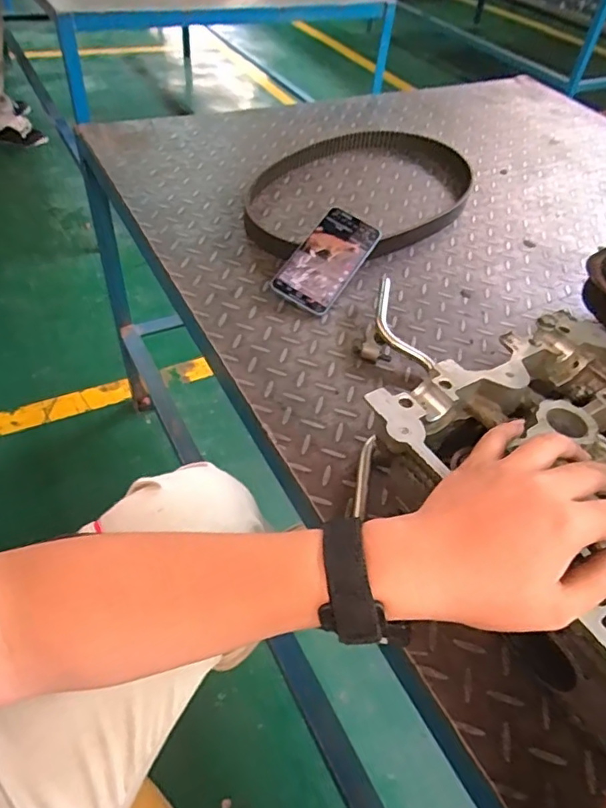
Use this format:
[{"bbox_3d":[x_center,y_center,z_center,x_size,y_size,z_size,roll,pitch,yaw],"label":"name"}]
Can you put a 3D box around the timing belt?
[{"bbox_3d":[0.095,-0.324,0.802,0.429,0.033,0.248,-32,58,-29],"label":"timing belt"}]

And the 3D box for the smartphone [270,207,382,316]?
[{"bbox_3d":[0.031,-0.186,0.680,0.082,0.009,0.154,33,73,6],"label":"smartphone"}]

